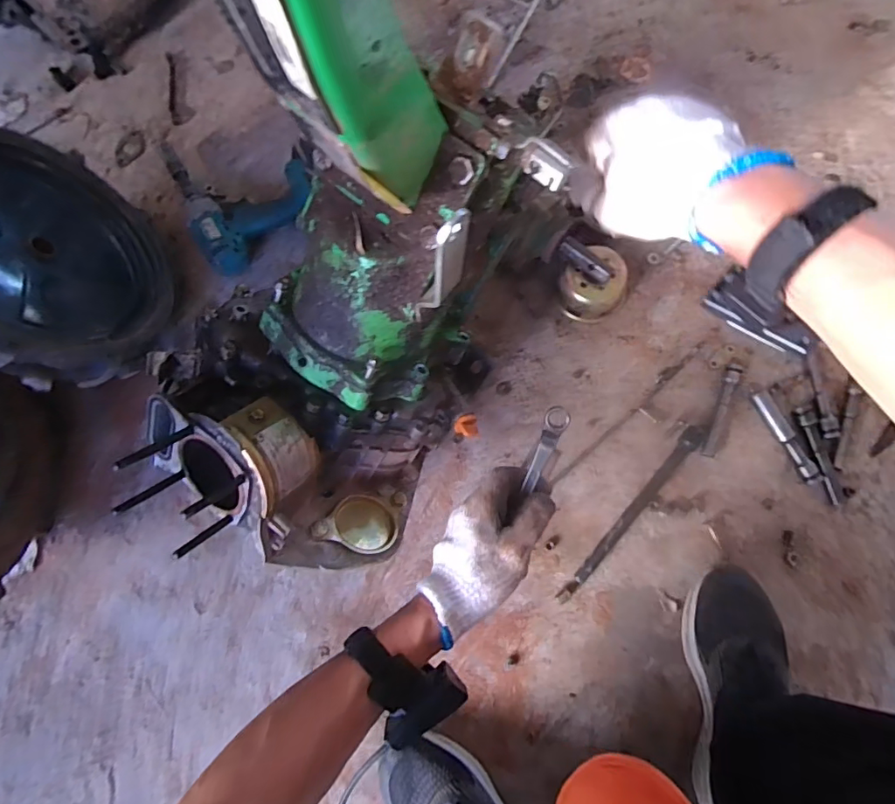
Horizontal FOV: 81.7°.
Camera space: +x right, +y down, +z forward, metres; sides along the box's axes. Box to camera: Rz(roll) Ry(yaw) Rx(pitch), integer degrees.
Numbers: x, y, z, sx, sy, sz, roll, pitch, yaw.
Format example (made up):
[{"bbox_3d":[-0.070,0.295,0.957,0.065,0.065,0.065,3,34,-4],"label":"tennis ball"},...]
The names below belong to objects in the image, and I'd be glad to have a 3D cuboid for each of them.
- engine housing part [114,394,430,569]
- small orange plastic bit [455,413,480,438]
[{"bbox_3d":[-0.162,0.083,0.523,0.237,0.172,0.144,8,79,3],"label":"engine housing part"},{"bbox_3d":[0.020,0.025,0.561,0.025,0.014,0.026,-1,77,4],"label":"small orange plastic bit"}]

